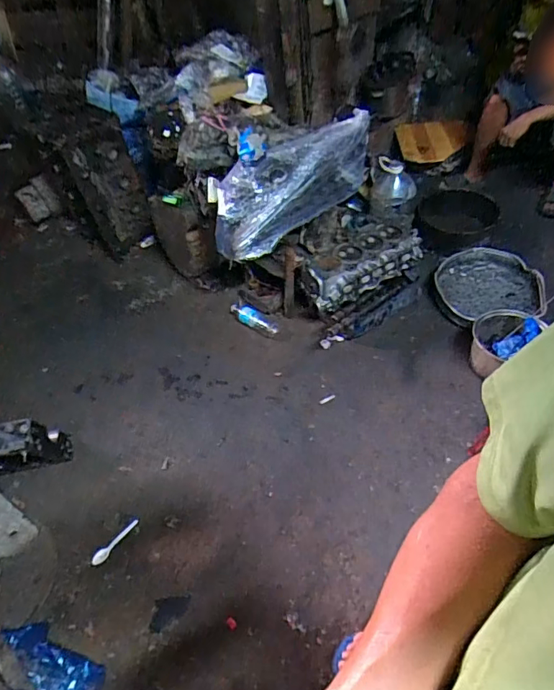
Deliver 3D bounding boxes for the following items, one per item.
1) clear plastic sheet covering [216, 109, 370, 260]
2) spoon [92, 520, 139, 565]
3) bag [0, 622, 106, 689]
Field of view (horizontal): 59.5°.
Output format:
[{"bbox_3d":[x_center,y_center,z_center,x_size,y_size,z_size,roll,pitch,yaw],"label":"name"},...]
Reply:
[{"bbox_3d":[0.071,-0.553,1.607,0.706,0.299,0.155,-38,55,-25],"label":"clear plastic sheet covering"},{"bbox_3d":[-0.437,0.536,1.318,0.148,0.020,0.029,-38,55,-25],"label":"spoon"},{"bbox_3d":[-0.527,0.731,1.119,0.265,0.062,0.102,20,53,21],"label":"bag"}]

